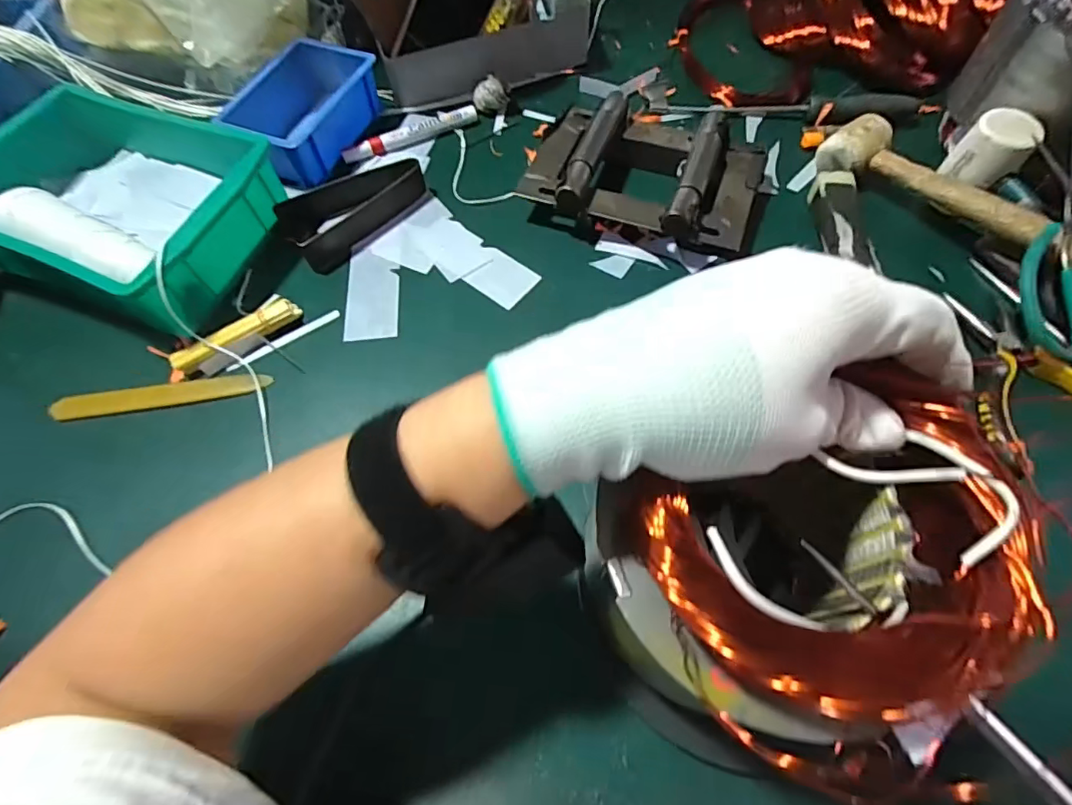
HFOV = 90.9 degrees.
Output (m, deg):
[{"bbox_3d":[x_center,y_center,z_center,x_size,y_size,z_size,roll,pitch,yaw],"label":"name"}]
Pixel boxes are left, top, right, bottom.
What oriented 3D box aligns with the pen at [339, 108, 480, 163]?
[{"bbox_3d":[-0.124,-0.268,0.530,0.139,0.018,0.018,-27,65,-11],"label":"pen"}]

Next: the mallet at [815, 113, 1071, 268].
[{"bbox_3d":[0.351,-0.152,0.428,0.060,0.057,0.262,-38,68,-16],"label":"mallet"}]

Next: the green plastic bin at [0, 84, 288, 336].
[{"bbox_3d":[-0.351,-0.168,0.452,0.231,0.077,0.187,20,66,12],"label":"green plastic bin"}]

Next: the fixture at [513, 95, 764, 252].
[{"bbox_3d":[0.096,-0.201,0.467,0.195,0.049,0.140,19,66,11],"label":"fixture"}]

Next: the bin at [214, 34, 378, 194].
[{"bbox_3d":[-0.224,-0.279,0.512,0.098,0.056,0.159,22,66,13],"label":"bin"}]

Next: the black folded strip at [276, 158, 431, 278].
[{"bbox_3d":[-0.168,-0.180,0.475,0.065,0.032,0.129,37,70,19],"label":"black folded strip"}]

